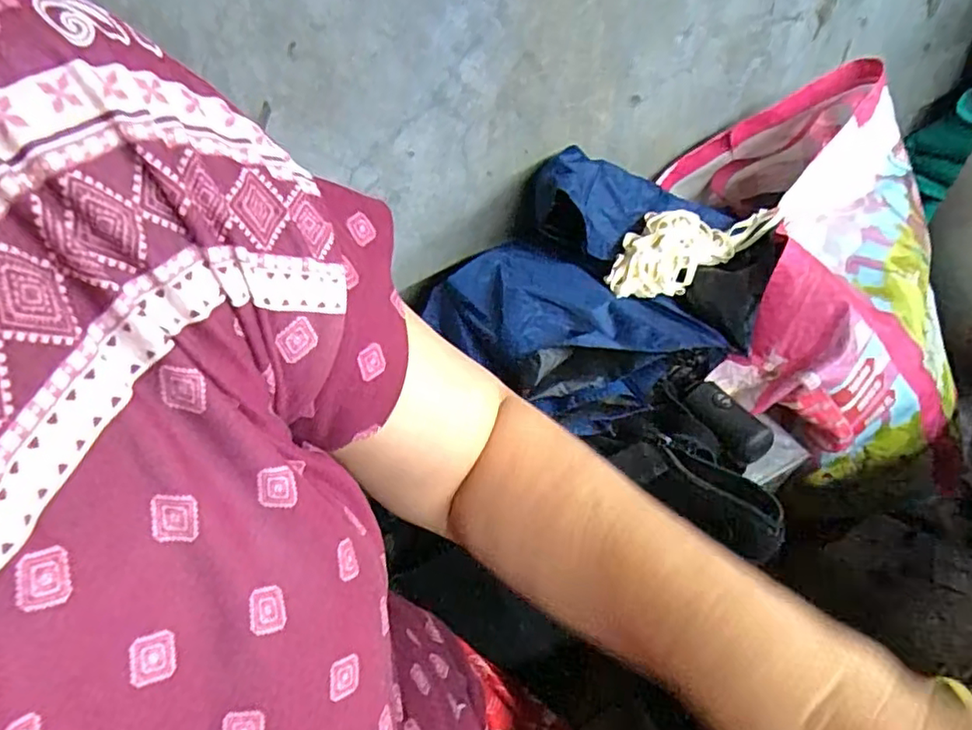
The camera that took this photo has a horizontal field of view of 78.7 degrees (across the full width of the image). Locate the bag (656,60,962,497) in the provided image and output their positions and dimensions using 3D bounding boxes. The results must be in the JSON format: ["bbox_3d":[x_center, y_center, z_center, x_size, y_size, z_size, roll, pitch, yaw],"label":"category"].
[{"bbox_3d":[0.299,-0.094,0.519,0.225,0.176,0.345,-3,51,7],"label":"bag"}]

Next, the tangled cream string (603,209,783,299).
[{"bbox_3d":[0.172,-0.108,0.522,0.161,0.028,0.068,-30,53,-15],"label":"tangled cream string"}]

